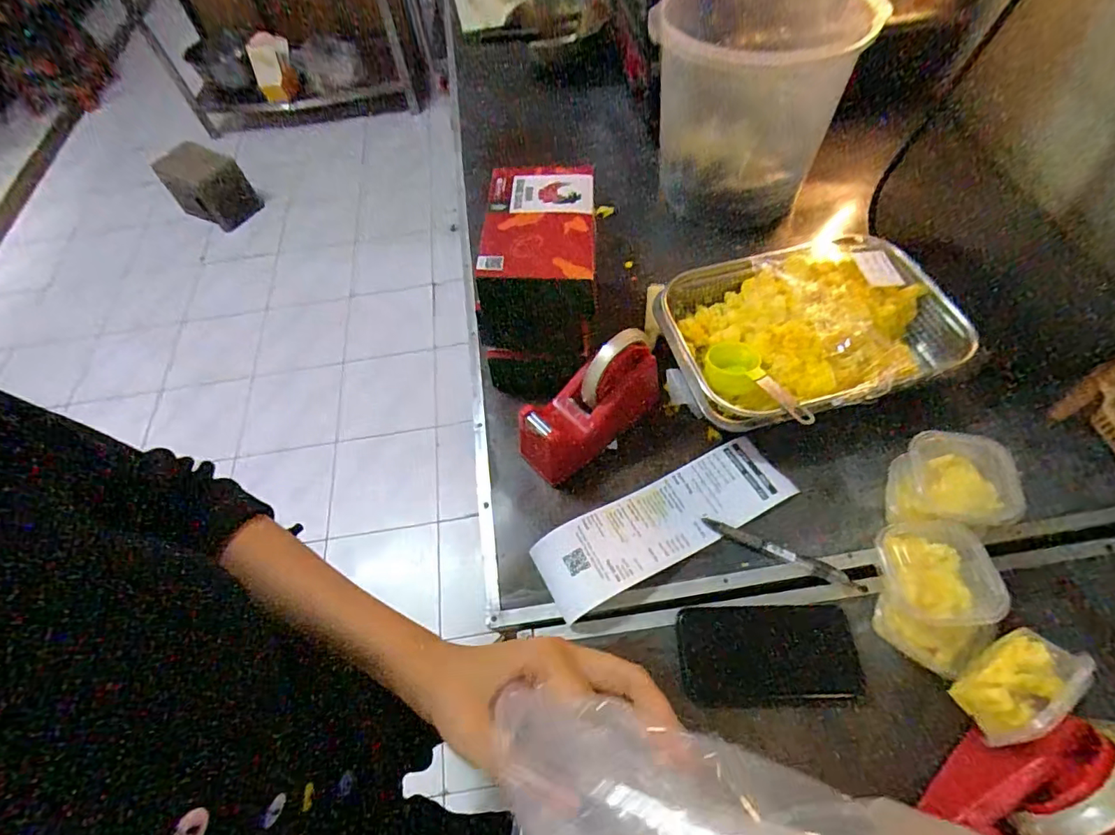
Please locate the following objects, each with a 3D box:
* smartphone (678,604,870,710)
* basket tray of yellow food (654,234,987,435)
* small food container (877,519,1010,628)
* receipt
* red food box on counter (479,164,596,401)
[{"bbox_3d":[0.179,0.203,0.445,0.141,0.009,0.077,-9,65,11],"label":"smartphone"},{"bbox_3d":[0.282,-0.100,0.574,0.301,0.067,0.222,-13,59,-4],"label":"basket tray of yellow food"},{"bbox_3d":[0.302,0.126,0.410,0.073,0.033,0.080,-1,59,4],"label":"small food container"},{"bbox_3d":[0.106,0.100,0.497,0.256,0.027,0.078,-25,61,-10],"label":"receipt"},{"bbox_3d":[-0.022,-0.152,0.587,0.110,0.171,0.191,1,59,5],"label":"red food box on counter"}]

